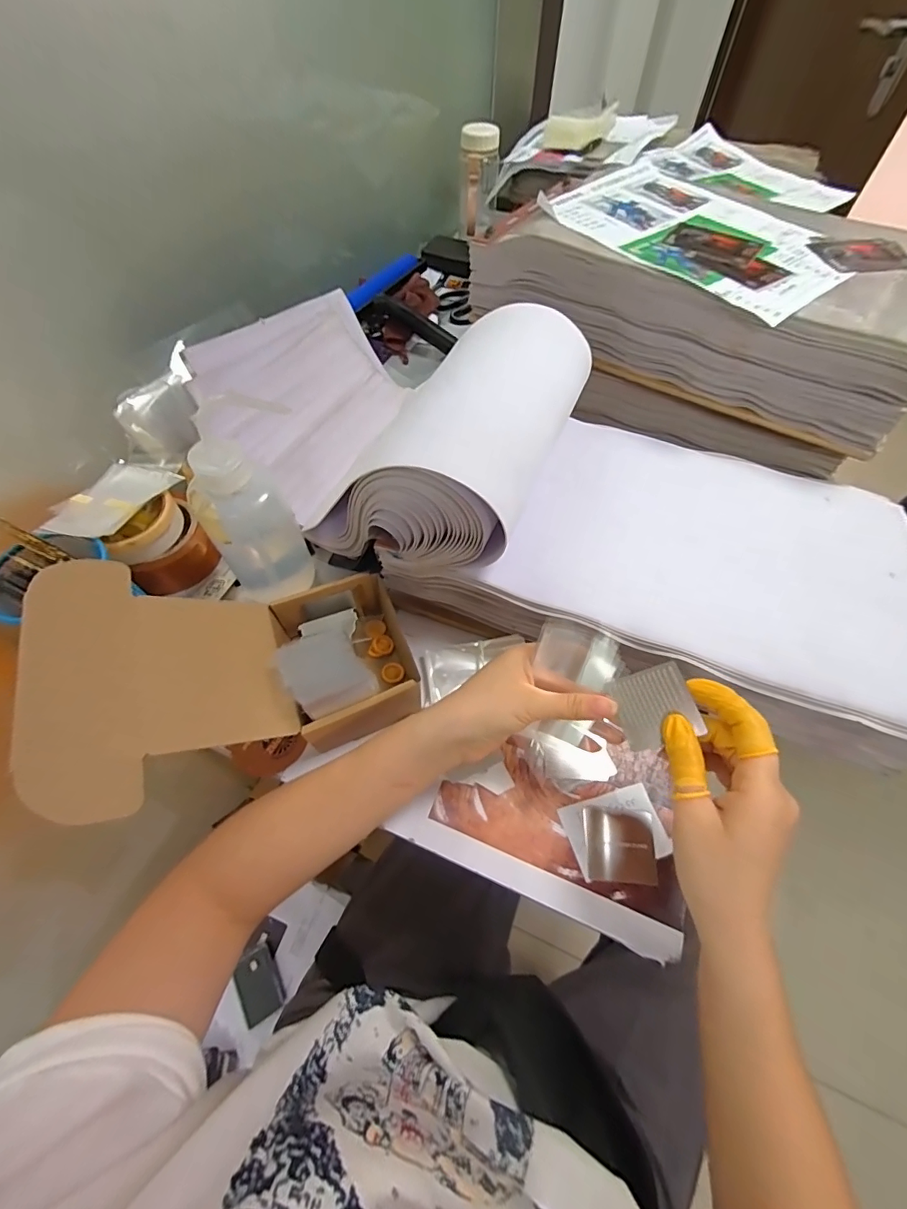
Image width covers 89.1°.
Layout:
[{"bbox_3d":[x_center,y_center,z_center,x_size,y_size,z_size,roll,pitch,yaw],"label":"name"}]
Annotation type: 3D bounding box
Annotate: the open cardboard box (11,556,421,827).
[{"bbox_3d":[-0.148,0.051,0.356,0.228,0.148,0.179,-18,60,-11],"label":"open cardboard box"}]

